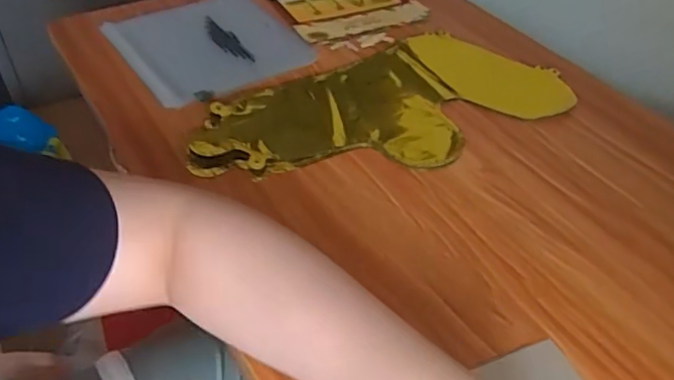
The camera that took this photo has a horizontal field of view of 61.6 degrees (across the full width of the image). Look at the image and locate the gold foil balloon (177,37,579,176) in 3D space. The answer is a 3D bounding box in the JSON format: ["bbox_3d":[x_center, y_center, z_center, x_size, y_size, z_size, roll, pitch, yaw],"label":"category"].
[{"bbox_3d":[0.055,-0.097,0.629,0.430,0.026,0.197,-22,50,-23],"label":"gold foil balloon"}]

